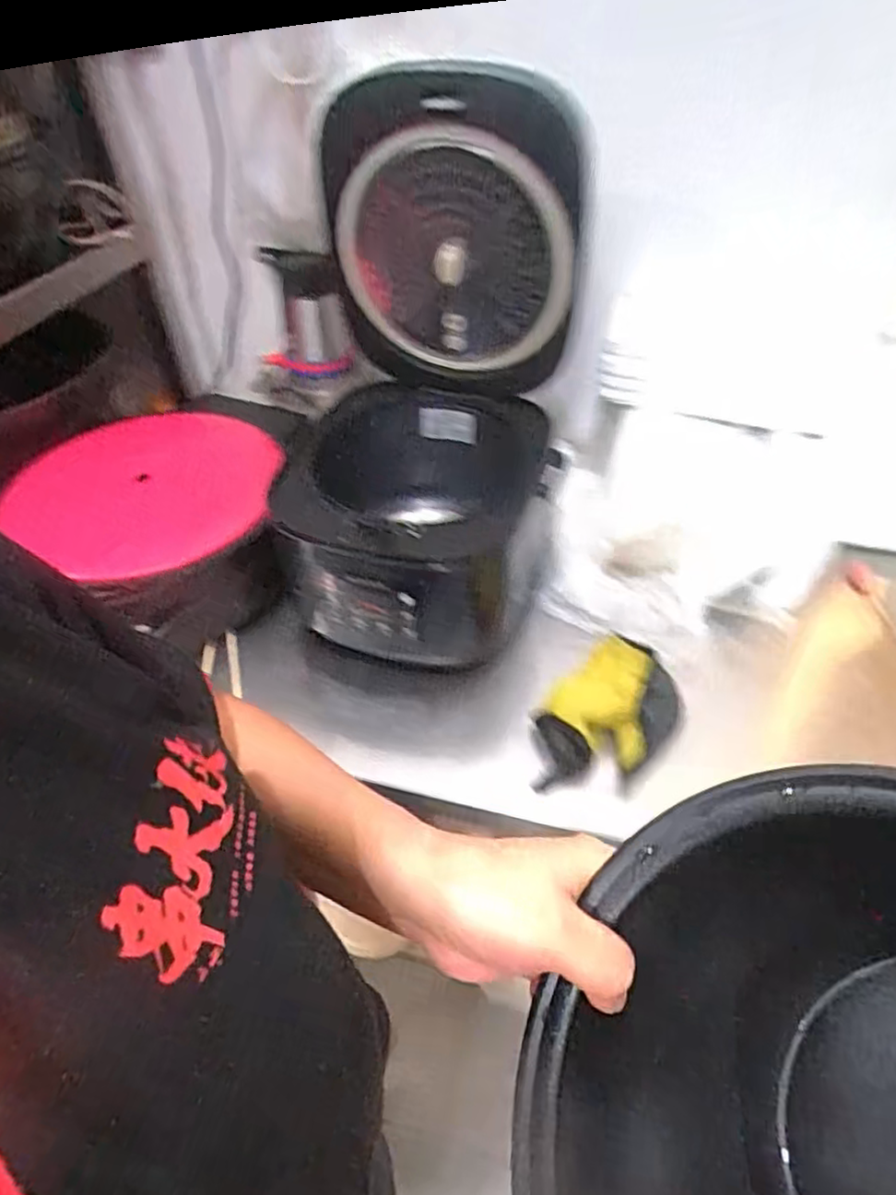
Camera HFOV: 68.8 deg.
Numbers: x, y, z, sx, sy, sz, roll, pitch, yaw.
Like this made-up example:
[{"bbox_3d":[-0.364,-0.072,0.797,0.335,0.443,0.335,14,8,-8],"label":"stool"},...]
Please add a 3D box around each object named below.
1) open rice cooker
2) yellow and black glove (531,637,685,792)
[{"bbox_3d":[-0.041,-0.200,0.622,0.288,0.425,0.324,5,46,6],"label":"open rice cooker"},{"bbox_3d":[0.164,0.112,0.645,0.110,0.060,0.186,32,55,28],"label":"yellow and black glove"}]

